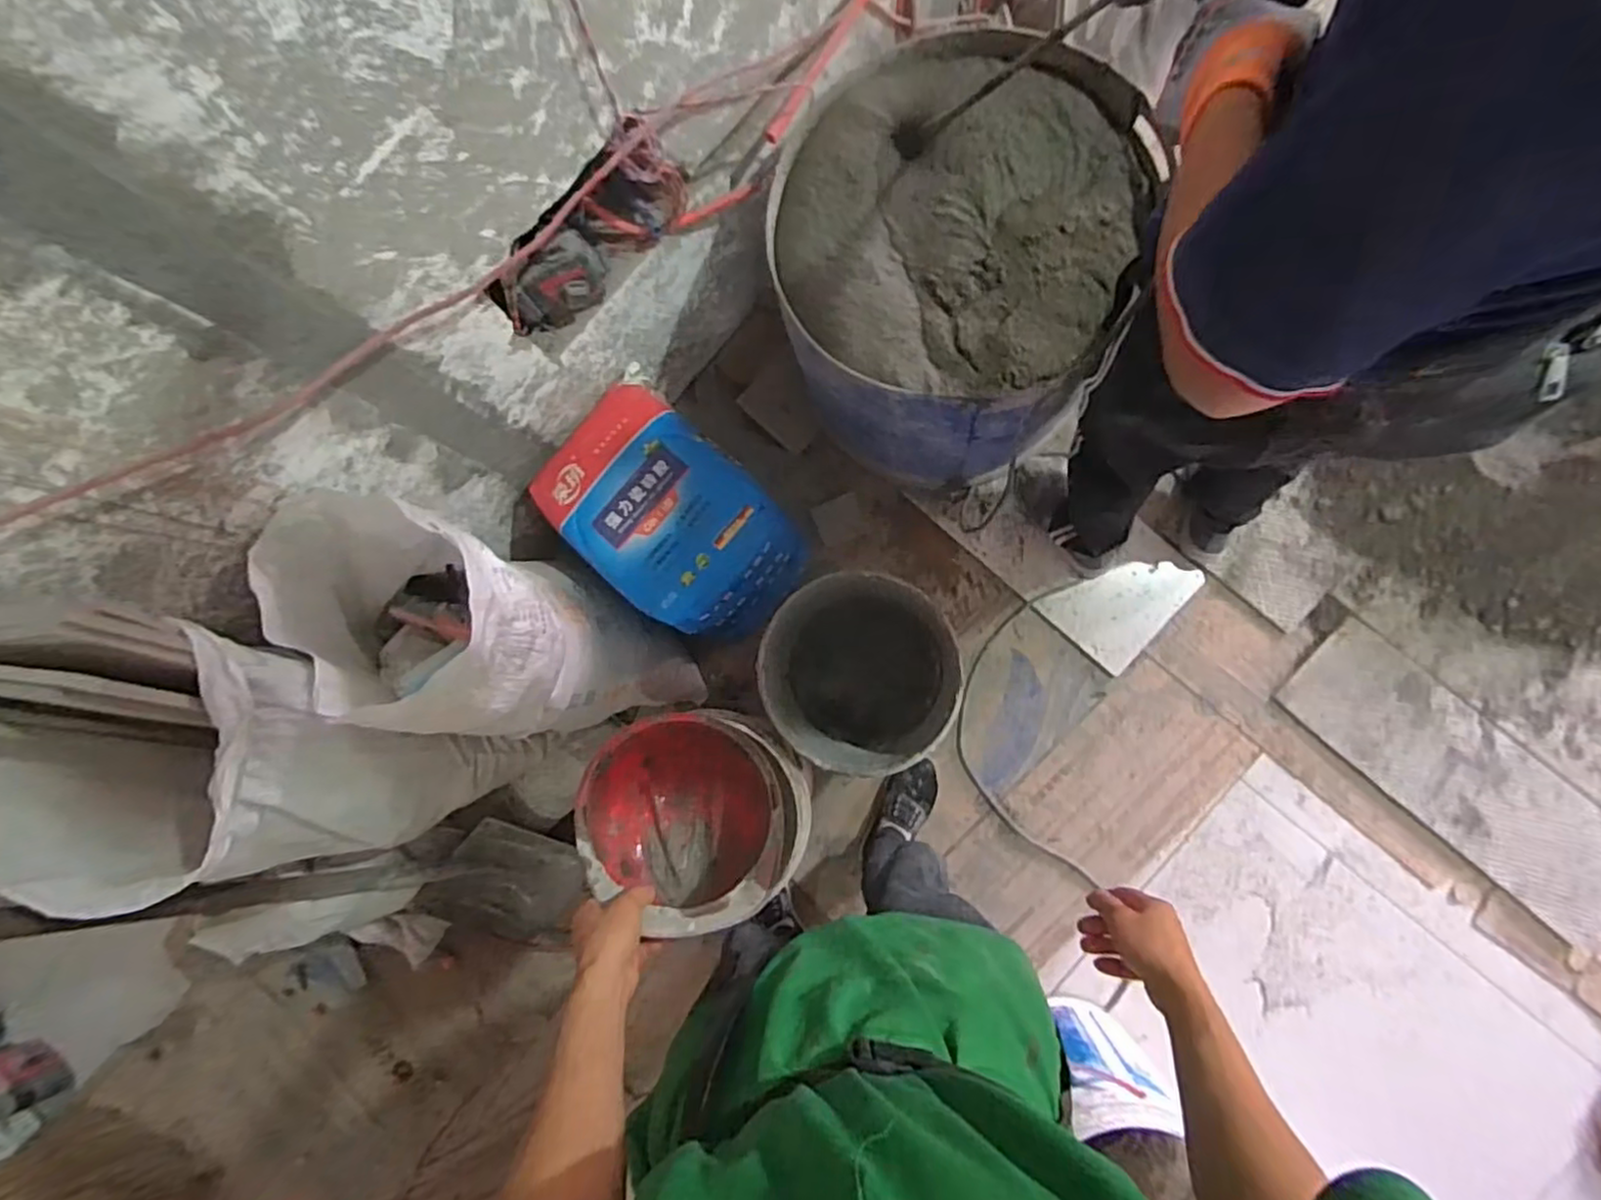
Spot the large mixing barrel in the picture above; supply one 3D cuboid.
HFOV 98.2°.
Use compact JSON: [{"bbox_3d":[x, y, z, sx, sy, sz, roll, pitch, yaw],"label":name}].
[{"bbox_3d":[0.262,-0.522,1.183,0.536,0.419,0.568,-1,84,7],"label":"large mixing barrel"}]

